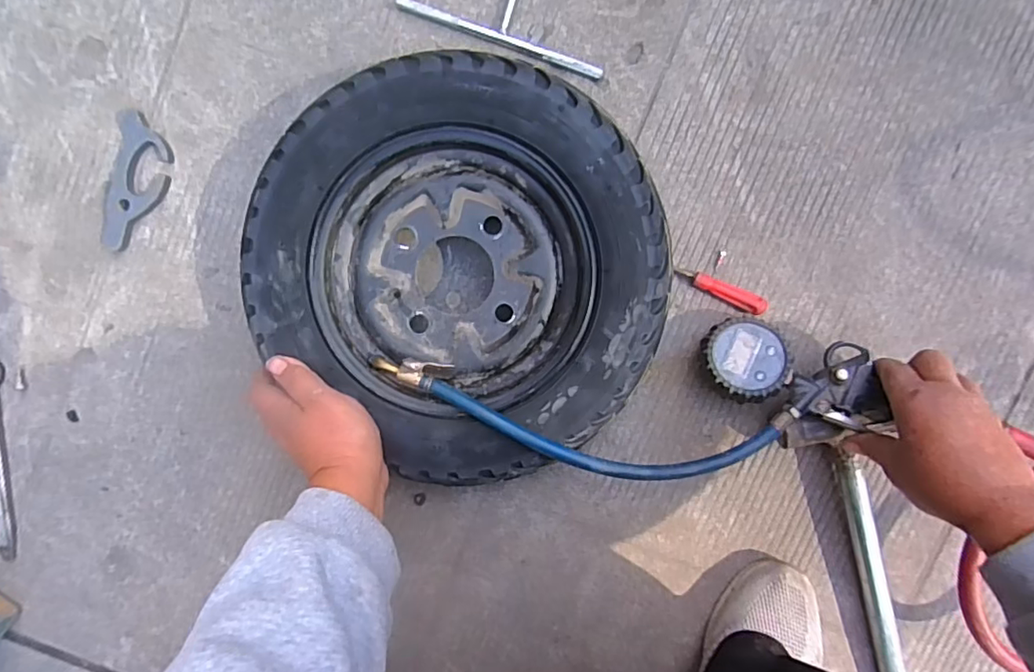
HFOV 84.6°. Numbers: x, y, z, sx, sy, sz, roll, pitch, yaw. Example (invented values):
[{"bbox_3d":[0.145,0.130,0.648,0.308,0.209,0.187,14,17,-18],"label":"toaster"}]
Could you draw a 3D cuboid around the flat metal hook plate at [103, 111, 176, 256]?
[{"bbox_3d":[-0.329,-0.132,0.491,0.050,0.009,0.117,12,95,0],"label":"flat metal hook plate"}]

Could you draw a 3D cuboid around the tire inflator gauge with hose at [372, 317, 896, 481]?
[{"bbox_3d":[0.093,0.059,0.460,0.391,0.068,0.128,-2,95,-6],"label":"tire inflator gauge with hose"}]

